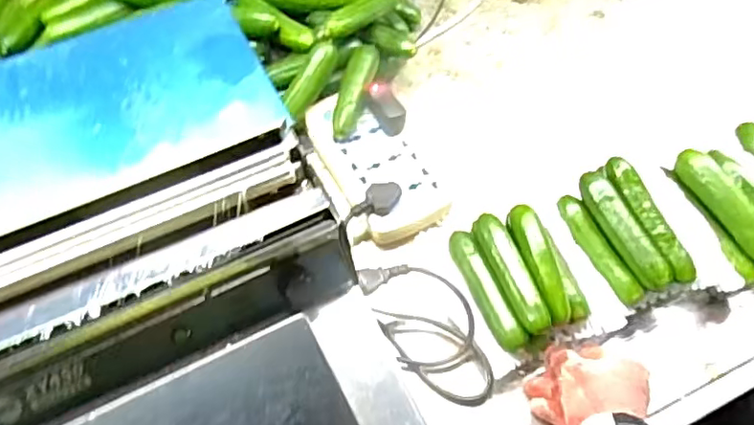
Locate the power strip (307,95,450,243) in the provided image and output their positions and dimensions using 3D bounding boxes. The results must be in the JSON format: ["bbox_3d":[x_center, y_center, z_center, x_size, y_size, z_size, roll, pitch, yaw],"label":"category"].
[{"bbox_3d":[-0.001,-0.054,0.634,0.092,0.036,0.175,-26,64,-17],"label":"power strip"}]

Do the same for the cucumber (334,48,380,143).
[{"bbox_3d":[-0.026,-0.135,0.648,0.031,0.028,0.116,15,60,6],"label":"cucumber"}]

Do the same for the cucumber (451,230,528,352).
[{"bbox_3d":[0.100,0.074,0.553,0.025,0.034,0.123,-19,62,-13],"label":"cucumber"}]

